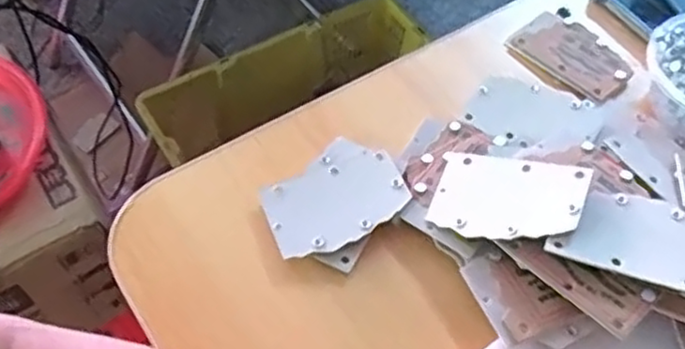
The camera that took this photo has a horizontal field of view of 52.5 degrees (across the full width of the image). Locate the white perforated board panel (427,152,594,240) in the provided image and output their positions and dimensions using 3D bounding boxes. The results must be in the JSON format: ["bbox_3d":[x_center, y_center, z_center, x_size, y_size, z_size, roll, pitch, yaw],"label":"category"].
[{"bbox_3d":[0.094,0.013,0.397,0.084,0.005,0.054,5,55,31],"label":"white perforated board panel"}]

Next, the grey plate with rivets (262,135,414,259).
[{"bbox_3d":[-0.006,0.013,0.419,0.086,0.008,0.063,-31,63,-20],"label":"grey plate with rivets"}]

